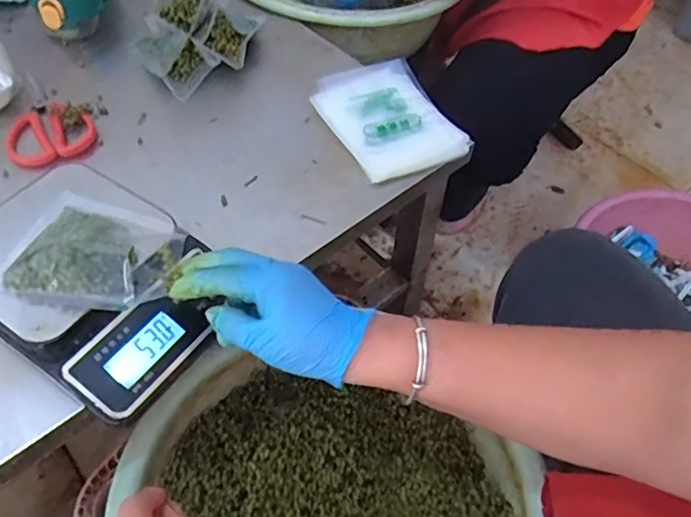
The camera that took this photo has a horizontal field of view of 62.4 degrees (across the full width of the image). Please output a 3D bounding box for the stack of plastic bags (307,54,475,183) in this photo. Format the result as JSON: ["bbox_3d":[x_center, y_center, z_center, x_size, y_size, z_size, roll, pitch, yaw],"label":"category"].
[{"bbox_3d":[0.043,-0.152,0.614,0.114,0.024,0.171,-23,57,-18],"label":"stack of plastic bags"}]

